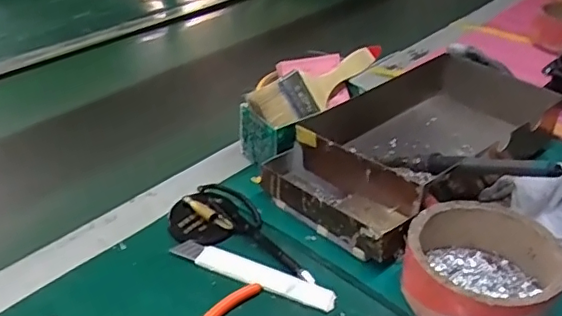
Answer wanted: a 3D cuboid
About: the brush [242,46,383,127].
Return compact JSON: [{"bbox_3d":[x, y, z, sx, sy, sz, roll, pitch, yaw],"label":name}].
[{"bbox_3d":[0.048,-0.083,0.654,0.189,0.051,0.015,-23,1,-31],"label":"brush"}]

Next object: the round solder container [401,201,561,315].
[{"bbox_3d":[0.164,0.094,0.469,0.118,0.057,0.111,0,33,0],"label":"round solder container"}]

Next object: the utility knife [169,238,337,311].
[{"bbox_3d":[-0.026,0.101,0.503,0.157,0.006,0.024,16,36,24],"label":"utility knife"}]

